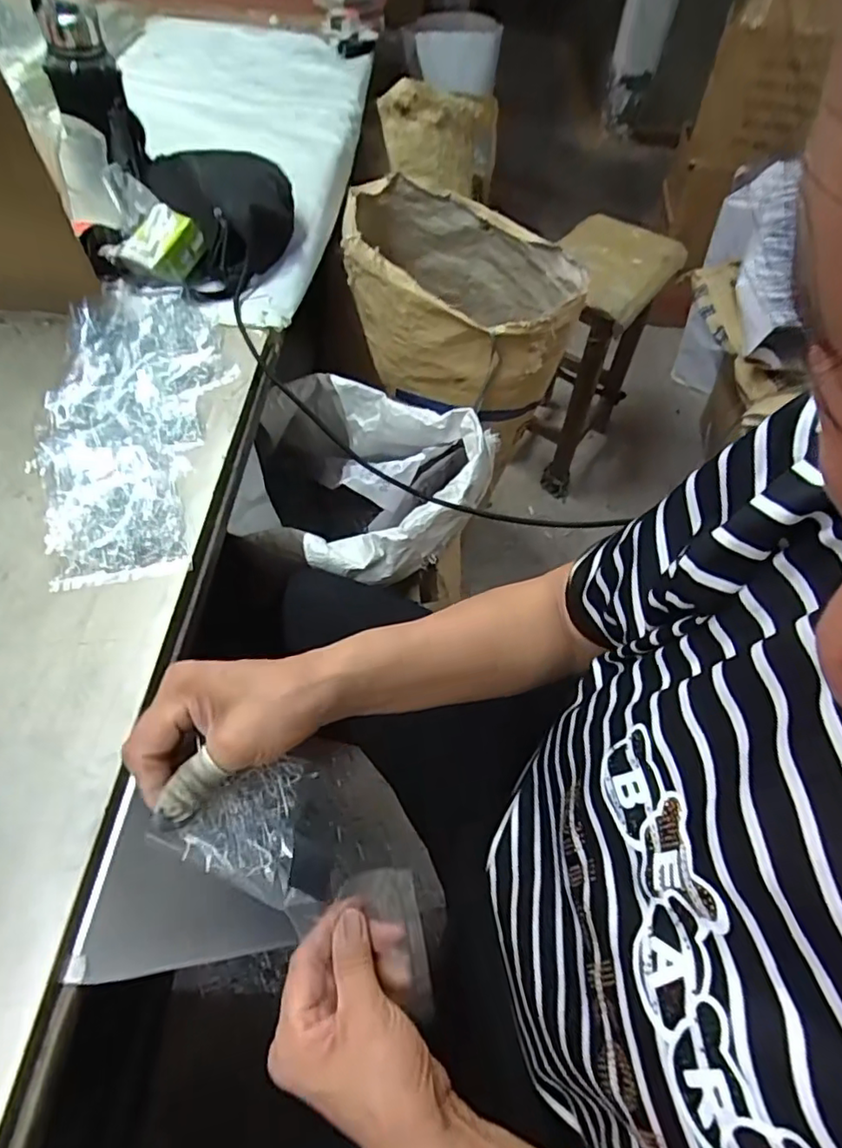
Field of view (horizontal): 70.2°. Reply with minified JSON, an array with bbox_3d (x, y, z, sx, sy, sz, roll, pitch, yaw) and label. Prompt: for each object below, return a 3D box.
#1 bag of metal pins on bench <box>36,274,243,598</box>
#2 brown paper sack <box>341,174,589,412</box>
[{"bbox_3d":[-0.249,-0.145,0.519,0.135,0.028,0.343,-7,56,-9],"label":"bag of metal pins on bench"},{"bbox_3d":[0.060,-0.435,0.932,0.348,0.219,0.321,9,54,1],"label":"brown paper sack"}]

